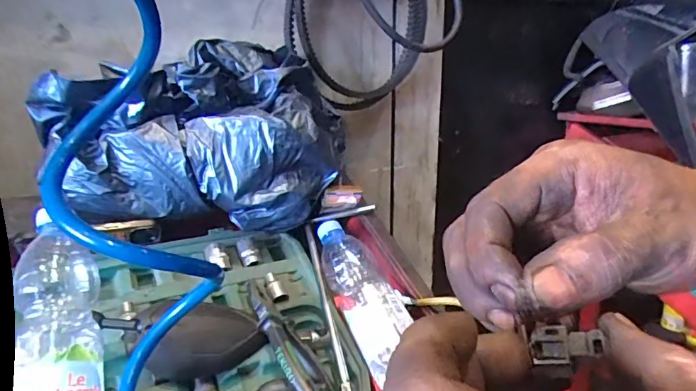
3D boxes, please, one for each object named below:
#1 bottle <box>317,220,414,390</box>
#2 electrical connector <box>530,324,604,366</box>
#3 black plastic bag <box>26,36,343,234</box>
[{"bbox_3d":[0.018,0.116,0.561,0.067,0.066,0.225,-6,38,-20],"label":"bottle"},{"bbox_3d":[0.066,0.046,0.145,0.019,0.010,0.009,1,15,6],"label":"electrical connector"},{"bbox_3d":[-0.196,-0.077,0.614,0.348,0.218,0.167,-3,15,-9],"label":"black plastic bag"}]

